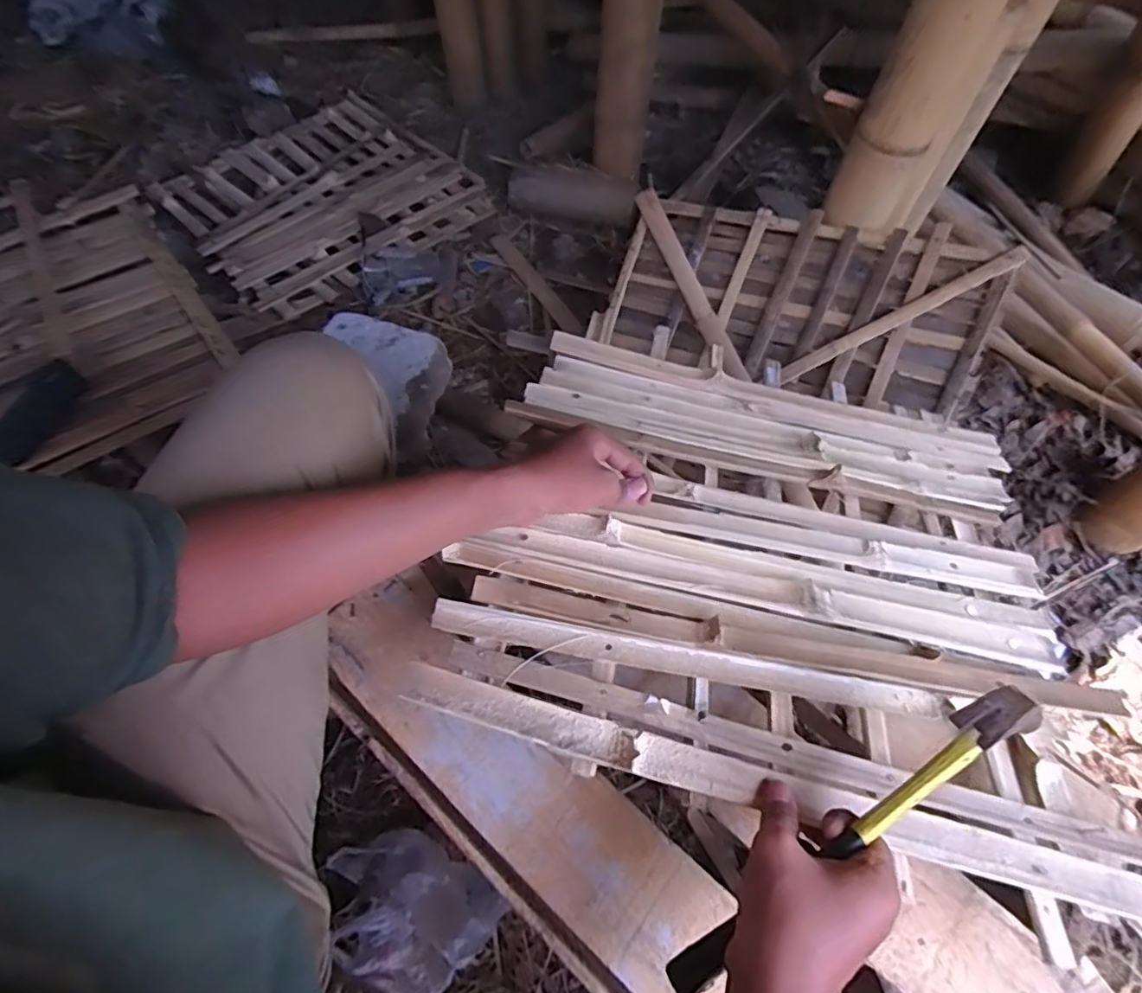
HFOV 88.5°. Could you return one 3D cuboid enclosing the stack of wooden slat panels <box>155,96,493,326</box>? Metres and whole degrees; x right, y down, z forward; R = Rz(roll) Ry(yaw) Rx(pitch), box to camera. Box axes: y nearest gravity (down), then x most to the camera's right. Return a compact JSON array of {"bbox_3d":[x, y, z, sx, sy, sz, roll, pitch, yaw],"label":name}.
[{"bbox_3d":[-0.518,-0.629,1.231,0.556,0.066,0.515,-38,69,-20],"label":"stack of wooden slat panels"}]

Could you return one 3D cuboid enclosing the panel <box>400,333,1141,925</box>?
[{"bbox_3d":[0.179,0.047,0.533,0.503,0.041,0.443,16,52,1],"label":"panel"}]

